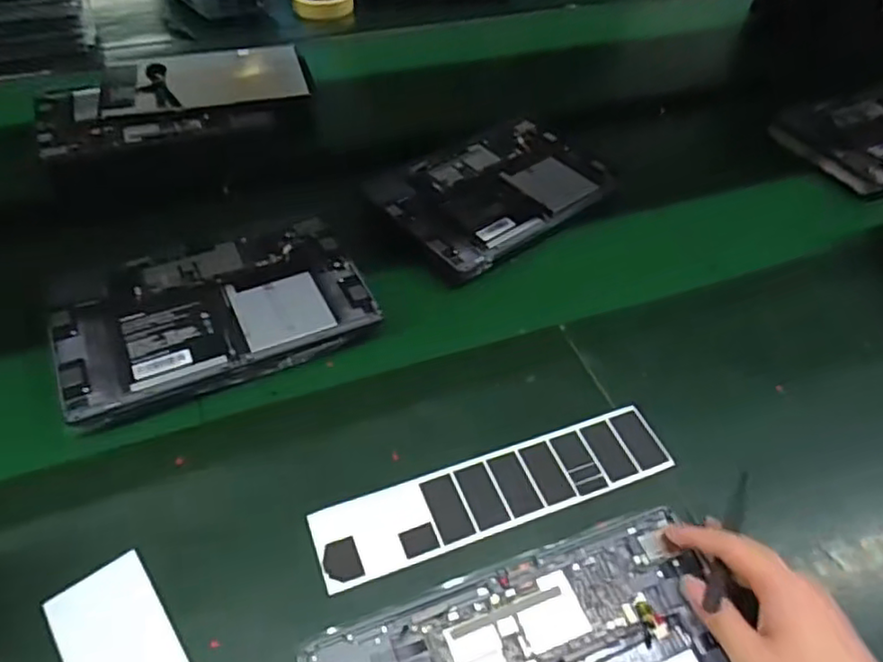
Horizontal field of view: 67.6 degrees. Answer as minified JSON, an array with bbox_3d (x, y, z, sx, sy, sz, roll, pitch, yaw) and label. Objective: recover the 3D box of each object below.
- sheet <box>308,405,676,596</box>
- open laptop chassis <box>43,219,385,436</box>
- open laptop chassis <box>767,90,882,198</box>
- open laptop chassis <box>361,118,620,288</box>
[{"bbox_3d":[0.041,0.116,0.478,0.263,0.005,0.057,-15,54,-16],"label":"sheet"},{"bbox_3d":[-0.194,-0.020,0.562,0.247,0.015,0.159,-18,54,-20],"label":"open laptop chassis"},{"bbox_3d":[0.528,-0.237,0.792,0.224,0.036,0.176,-23,53,-23],"label":"open laptop chassis"},{"bbox_3d":[0.058,-0.151,0.691,0.237,0.015,0.167,-28,57,-26],"label":"open laptop chassis"}]

